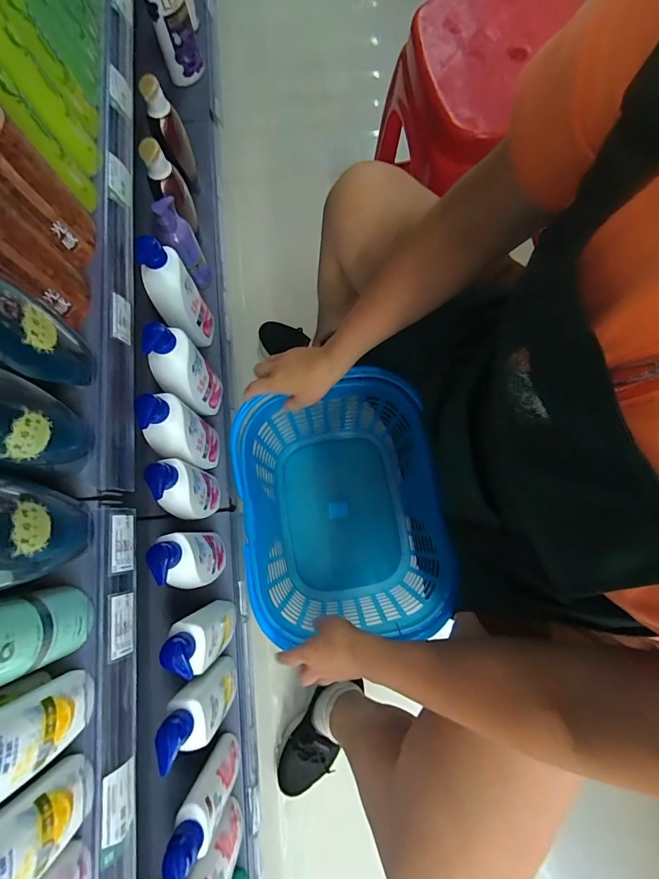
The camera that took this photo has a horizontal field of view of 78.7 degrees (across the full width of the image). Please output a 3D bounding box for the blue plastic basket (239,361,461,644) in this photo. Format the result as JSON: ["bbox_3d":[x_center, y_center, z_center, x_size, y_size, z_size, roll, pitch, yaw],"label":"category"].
[{"bbox_3d":[0.018,0.124,0.731,0.298,0.285,0.386,-9,77,-2],"label":"blue plastic basket"}]

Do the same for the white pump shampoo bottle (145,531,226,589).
[{"bbox_3d":[-0.203,0.180,0.606,0.049,0.210,0.079,-14,77,-3],"label":"white pump shampoo bottle"}]

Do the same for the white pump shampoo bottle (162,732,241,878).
[{"bbox_3d":[-0.161,0.478,0.531,0.045,0.202,0.070,14,77,3],"label":"white pump shampoo bottle"}]

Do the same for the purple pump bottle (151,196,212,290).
[{"bbox_3d":[-0.272,-0.362,0.752,0.048,0.183,0.058,-7,77,-1],"label":"purple pump bottle"}]

